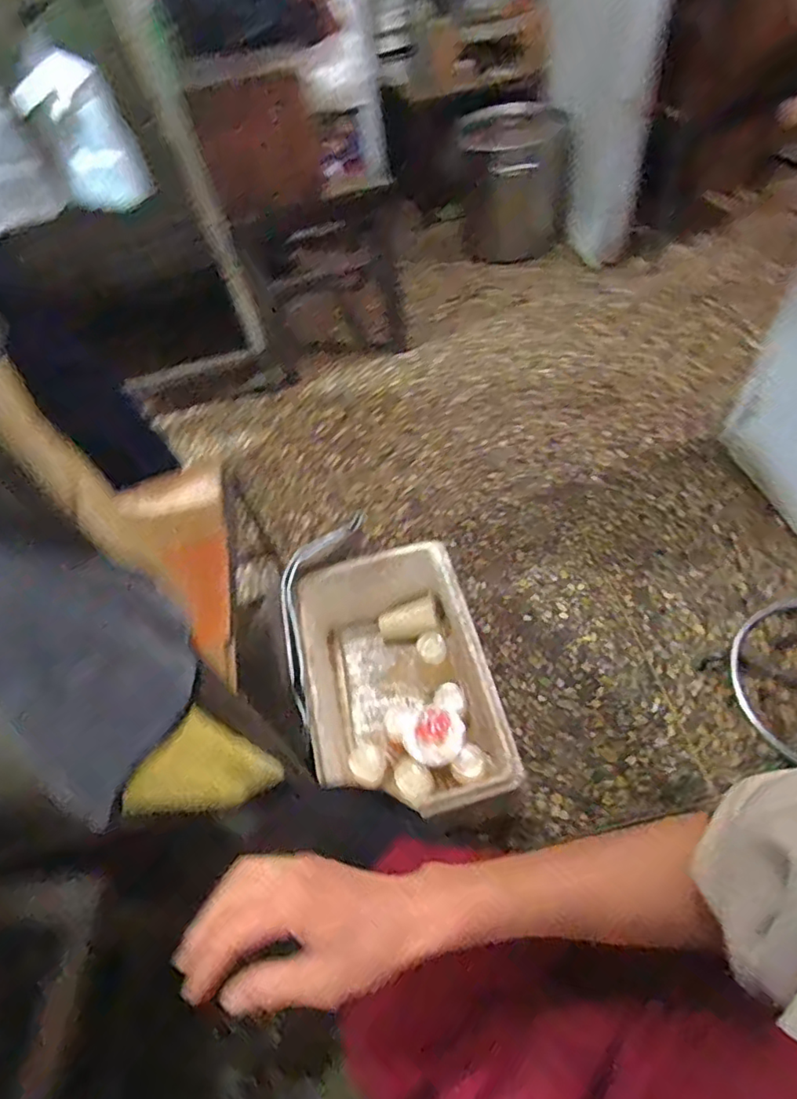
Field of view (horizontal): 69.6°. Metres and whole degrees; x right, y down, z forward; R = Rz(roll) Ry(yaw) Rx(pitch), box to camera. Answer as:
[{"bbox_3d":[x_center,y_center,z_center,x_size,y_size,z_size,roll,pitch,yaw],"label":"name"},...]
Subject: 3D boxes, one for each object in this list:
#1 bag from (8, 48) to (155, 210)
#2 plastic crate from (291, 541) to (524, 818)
[{"bbox_3d":[-0.627,-0.823,1.153,0.222,0.240,0.069,17,59,20],"label":"bag"},{"bbox_3d":[-0.001,0.238,0.993,0.281,0.209,0.440,-13,55,-4],"label":"plastic crate"}]

